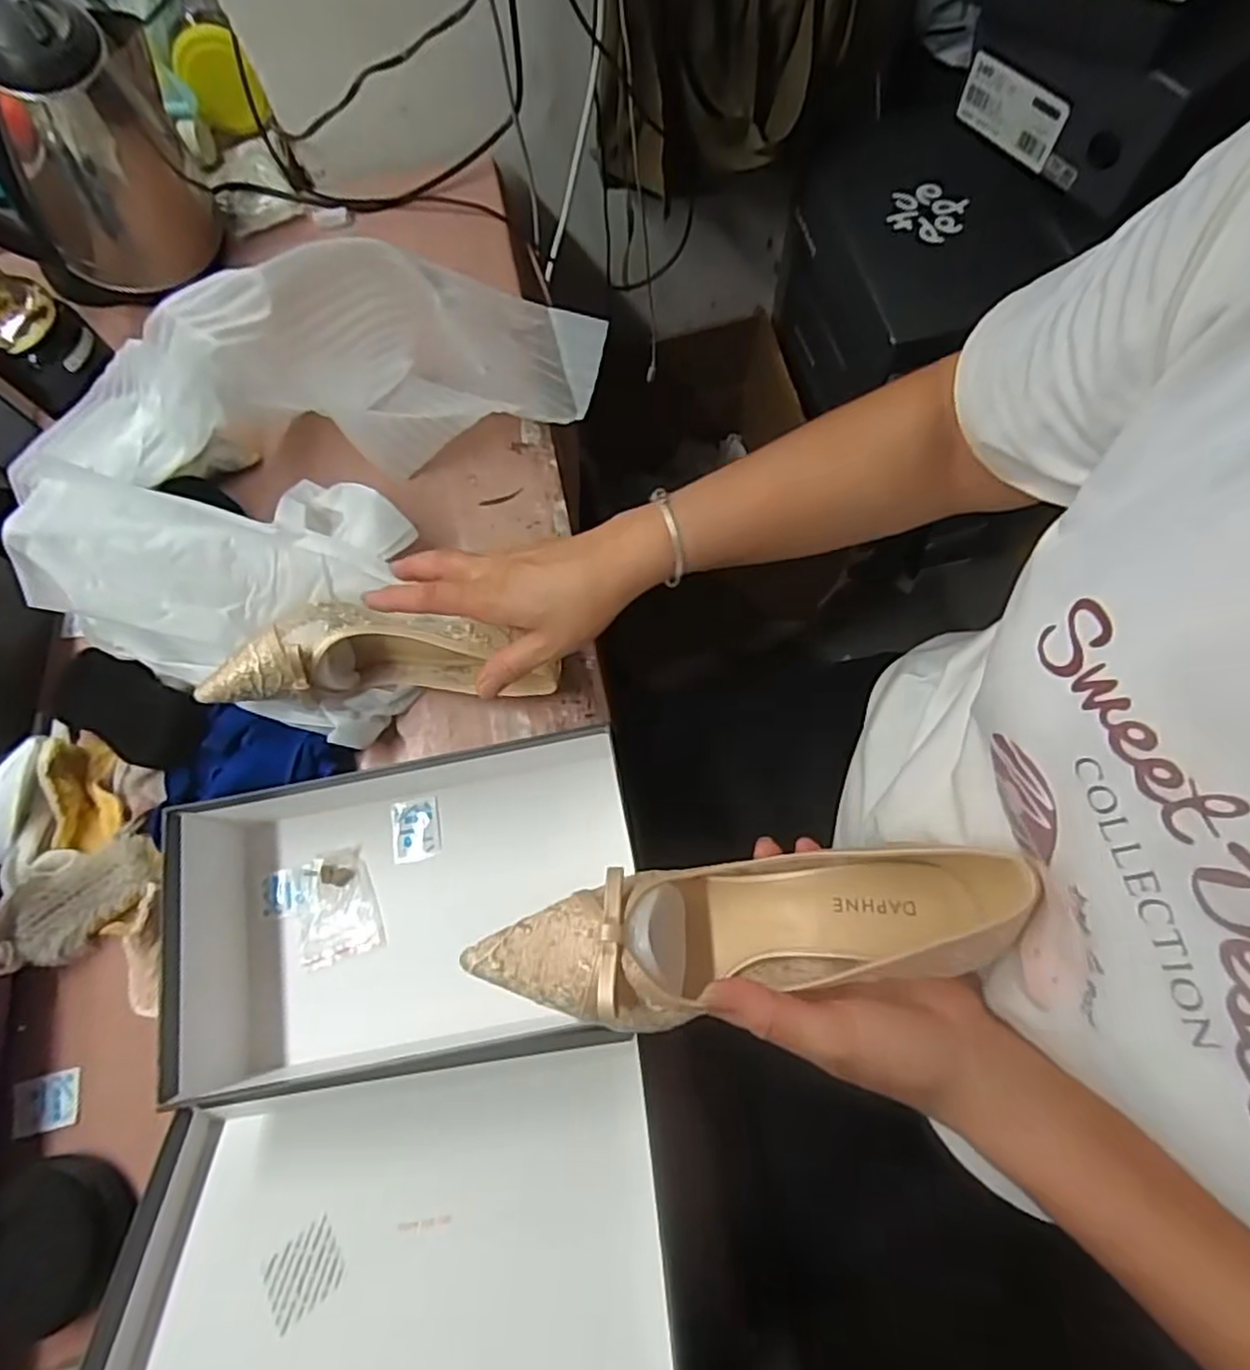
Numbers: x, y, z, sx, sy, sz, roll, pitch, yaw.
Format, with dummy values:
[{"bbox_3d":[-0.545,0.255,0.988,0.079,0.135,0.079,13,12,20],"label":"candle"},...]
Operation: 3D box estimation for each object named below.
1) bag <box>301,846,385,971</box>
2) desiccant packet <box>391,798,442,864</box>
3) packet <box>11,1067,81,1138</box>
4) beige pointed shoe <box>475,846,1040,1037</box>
[{"bbox_3d":[-0.213,0.162,0.512,0.059,0.006,0.074,-18,72,-3],"label":"bag"},{"bbox_3d":[-0.158,0.109,0.529,0.035,0.005,0.044,-10,71,-1],"label":"desiccant packet"},{"bbox_3d":[-0.402,0.289,0.486,0.046,0.005,0.036,-13,71,-2],"label":"packet"},{"bbox_3d":[0.057,0.115,0.326,0.248,0.079,0.066,-9,71,2],"label":"beige pointed shoe"}]

